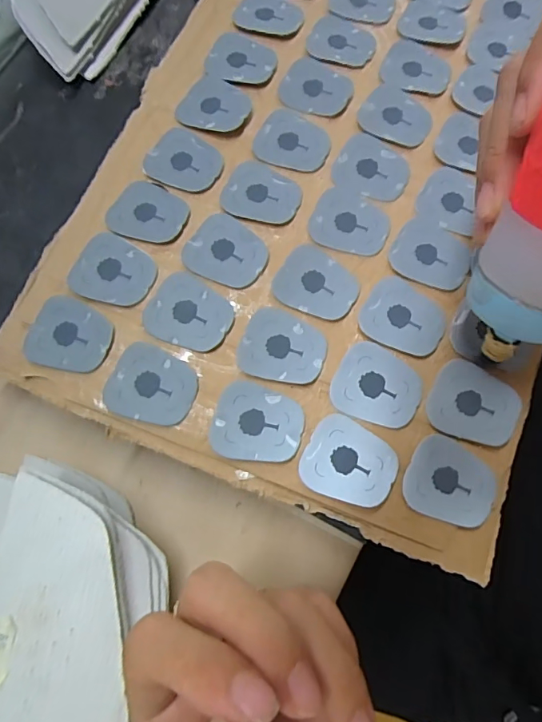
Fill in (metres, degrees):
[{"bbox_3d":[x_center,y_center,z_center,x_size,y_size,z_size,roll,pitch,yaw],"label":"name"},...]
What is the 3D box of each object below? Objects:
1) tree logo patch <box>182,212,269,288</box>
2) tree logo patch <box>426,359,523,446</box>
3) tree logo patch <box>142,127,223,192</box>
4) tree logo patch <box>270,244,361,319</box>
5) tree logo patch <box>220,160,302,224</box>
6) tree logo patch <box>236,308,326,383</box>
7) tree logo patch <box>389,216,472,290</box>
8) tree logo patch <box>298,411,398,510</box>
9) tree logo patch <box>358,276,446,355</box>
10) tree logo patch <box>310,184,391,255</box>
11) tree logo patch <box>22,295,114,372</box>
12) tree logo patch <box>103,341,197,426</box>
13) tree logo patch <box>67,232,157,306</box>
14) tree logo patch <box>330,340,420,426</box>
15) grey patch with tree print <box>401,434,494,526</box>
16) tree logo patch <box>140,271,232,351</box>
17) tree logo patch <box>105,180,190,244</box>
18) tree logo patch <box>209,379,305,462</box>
[{"bbox_3d":[-0.022,-0.054,0.223,0.038,0.004,0.035,32,74,8],"label":"tree logo patch"},{"bbox_3d":[0.092,0.020,0.205,0.038,0.004,0.033,28,73,7],"label":"tree logo patch"},{"bbox_3d":[-0.045,-0.106,0.238,0.038,0.004,0.034,17,72,4],"label":"tree logo patch"},{"bbox_3d":[0.022,-0.037,0.219,0.037,0.004,0.033,29,73,7],"label":"tree logo patch"},{"bbox_3d":[-0.004,-0.087,0.233,0.039,0.004,0.033,12,72,2],"label":"tree logo patch"},{"bbox_3d":[0.006,-0.007,0.210,0.038,0.004,0.033,18,72,4],"label":"tree logo patch"},{"bbox_3d":[0.080,-0.053,0.228,0.038,0.004,0.034,26,73,6],"label":"tree logo patch"},{"bbox_3d":[0.034,0.044,0.197,0.038,0.004,0.033,25,78,11],"label":"tree logo patch"},{"bbox_3d":[0.063,-0.021,0.216,0.038,0.004,0.034,31,73,8],"label":"tree logo patch"},{"bbox_3d":[0.040,-0.070,0.230,0.039,0.004,0.033,19,72,4],"label":"tree logo patch"},{"bbox_3d":[-0.093,-0.012,0.211,0.038,0.004,0.033,22,72,5],"label":"tree logo patch"},{"bbox_3d":[-0.053,0.010,0.204,0.038,0.004,0.033,18,72,4],"label":"tree logo patch"},{"bbox_3d":[-0.076,-0.043,0.219,0.038,0.004,0.034,28,73,7],"label":"tree logo patch"},{"bbox_3d":[0.048,0.012,0.206,0.038,0.004,0.033,25,82,3],"label":"tree logo patch"},{"bbox_3d":[0.078,0.053,0.197,0.038,0.004,0.034,28,73,7],"label":"grey patch with tree print"},{"bbox_3d":[-0.038,-0.023,0.213,0.039,0.004,0.033,25,73,6],"label":"tree logo patch"},{"bbox_3d":[-0.061,-0.074,0.230,0.036,0.004,0.033,26,73,6],"label":"tree logo patch"},{"bbox_3d":[-0.006,0.027,0.200,0.038,0.004,0.033,14,72,2],"label":"tree logo patch"}]

